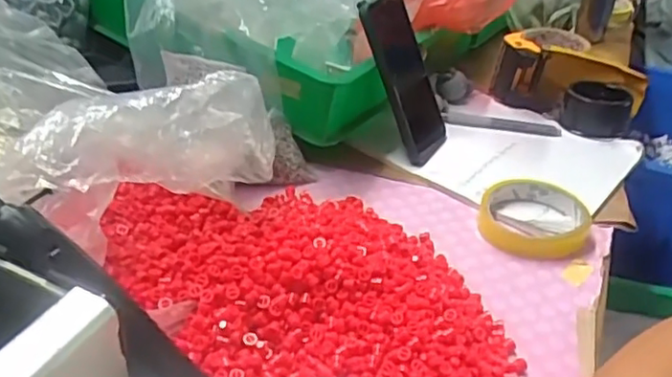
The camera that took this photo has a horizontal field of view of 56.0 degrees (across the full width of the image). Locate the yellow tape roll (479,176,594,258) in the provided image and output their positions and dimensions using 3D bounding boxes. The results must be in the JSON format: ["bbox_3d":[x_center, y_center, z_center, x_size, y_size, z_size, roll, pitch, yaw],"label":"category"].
[{"bbox_3d":[0.177,0.026,0.566,0.093,0.027,0.088,3,36,-2],"label":"yellow tape roll"}]

